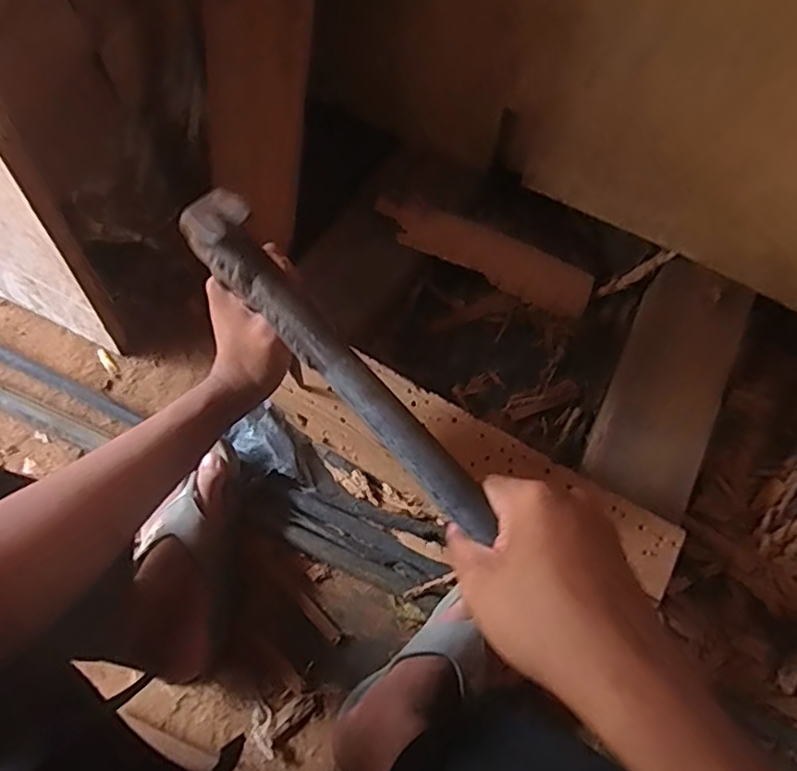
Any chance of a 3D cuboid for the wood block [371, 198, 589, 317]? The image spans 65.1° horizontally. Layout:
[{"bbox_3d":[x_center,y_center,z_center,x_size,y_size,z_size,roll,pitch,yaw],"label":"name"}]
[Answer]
[{"bbox_3d":[0.113,-0.168,0.807,0.293,0.029,0.068,21,72,-12],"label":"wood block"}]

